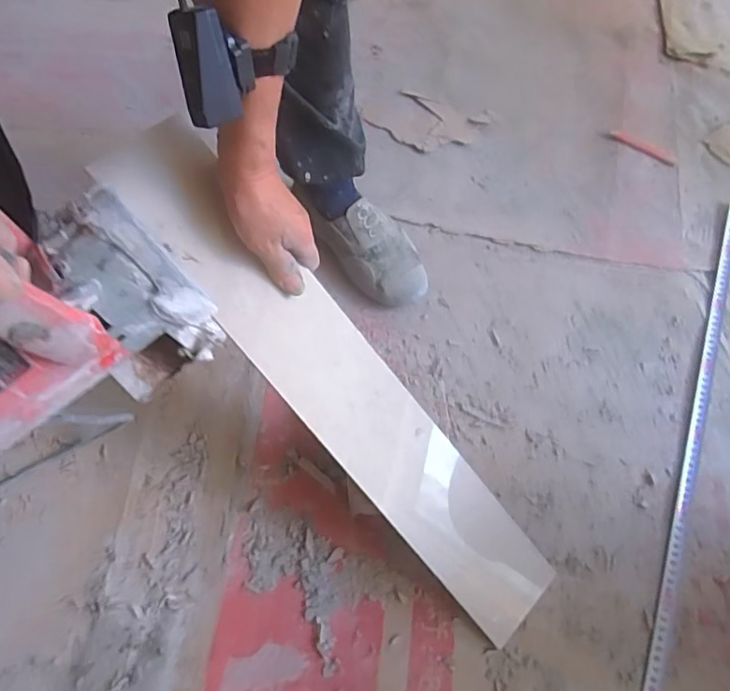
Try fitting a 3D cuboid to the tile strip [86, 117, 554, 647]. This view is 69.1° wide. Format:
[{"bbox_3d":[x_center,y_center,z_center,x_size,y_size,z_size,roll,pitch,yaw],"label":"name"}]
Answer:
[{"bbox_3d":[-0.022,0.043,0.506,0.101,0.015,0.573,-43,98,-19],"label":"tile strip"}]

